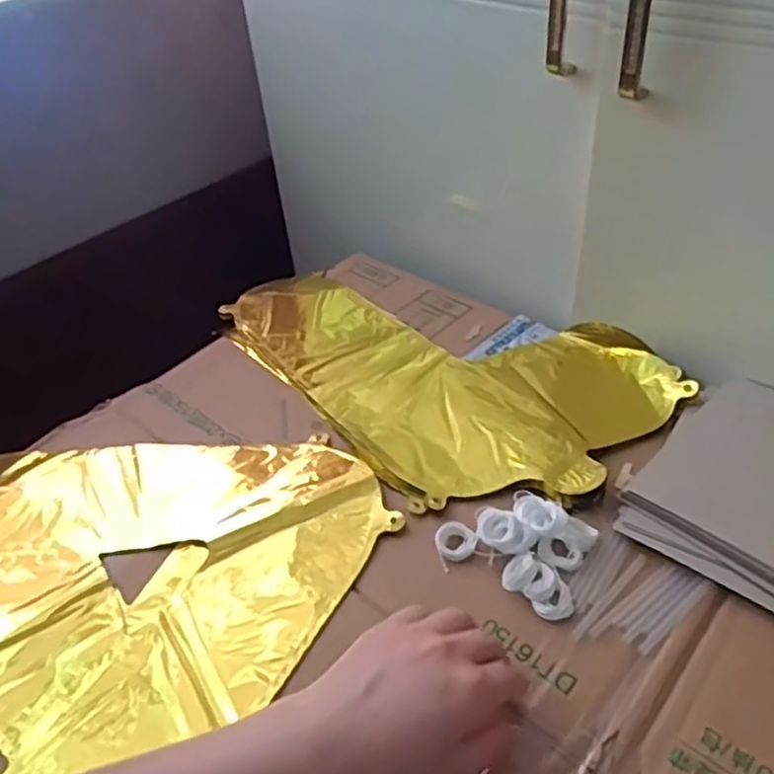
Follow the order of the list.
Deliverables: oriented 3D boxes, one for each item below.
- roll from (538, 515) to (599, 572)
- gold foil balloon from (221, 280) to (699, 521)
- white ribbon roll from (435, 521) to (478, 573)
[{"bbox_3d":[0.120,0.103,0.483,0.028,0.015,0.039,26,51,30],"label":"roll"},{"bbox_3d":[0.036,-0.031,0.650,0.250,0.023,0.392,-35,50,-28],"label":"gold foil balloon"},{"bbox_3d":[0.045,0.106,0.491,0.028,0.011,0.026,-3,42,3],"label":"white ribbon roll"}]

